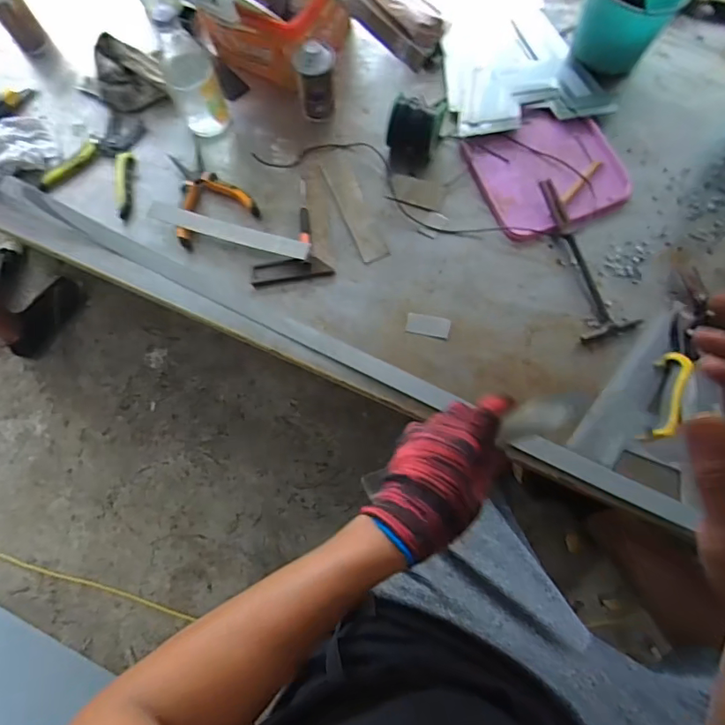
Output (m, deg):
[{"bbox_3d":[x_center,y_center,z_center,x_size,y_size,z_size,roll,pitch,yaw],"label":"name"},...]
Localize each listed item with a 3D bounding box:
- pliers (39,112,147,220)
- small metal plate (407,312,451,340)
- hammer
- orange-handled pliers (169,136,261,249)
[{"bbox_3d":[-0.357,-0.286,0.728,0.130,0.012,0.149,23,77,7],"label":"pliers"},{"bbox_3d":[0.084,-0.047,0.651,0.055,0.011,0.025,10,76,4],"label":"small metal plate"},{"bbox_3d":[0.288,-0.141,0.666,0.067,0.023,0.222,-13,76,-2],"label":"hammer"},{"bbox_3d":[-0.224,-0.241,0.709,0.113,0.015,0.147,-27,76,-5],"label":"orange-handled pliers"}]

